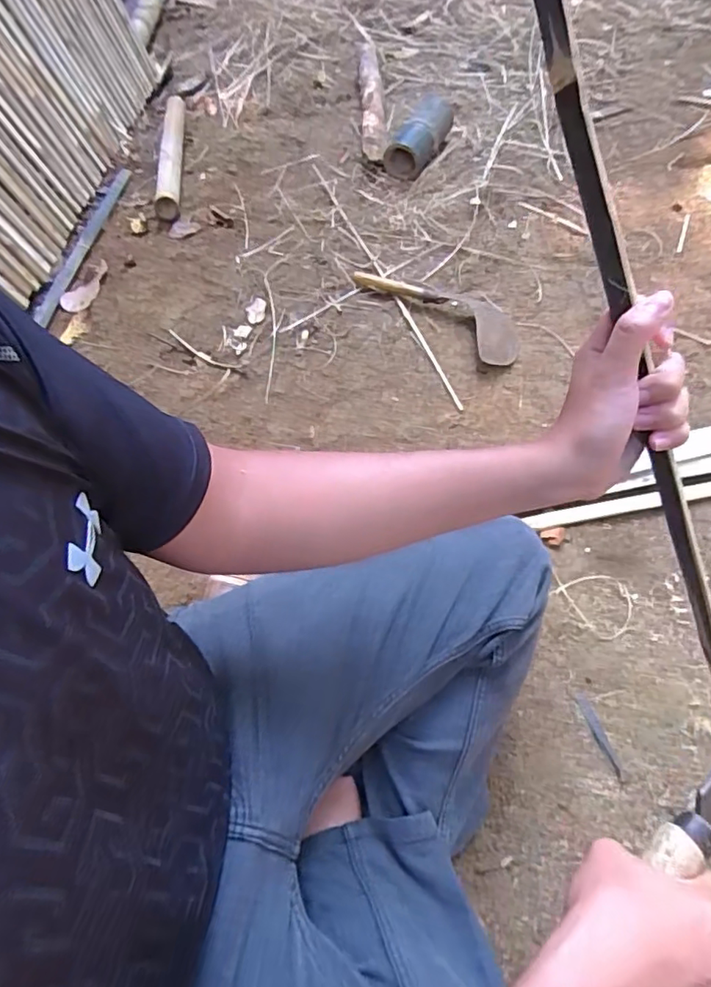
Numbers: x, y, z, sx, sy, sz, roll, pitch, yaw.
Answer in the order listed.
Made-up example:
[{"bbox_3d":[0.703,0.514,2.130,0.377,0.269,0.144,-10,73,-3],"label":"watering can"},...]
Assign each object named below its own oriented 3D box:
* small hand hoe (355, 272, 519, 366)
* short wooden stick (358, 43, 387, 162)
[{"bbox_3d":[0.172,-0.372,1.120,0.133,0.029,0.380,-40,64,-20],"label":"small hand hoe"},{"bbox_3d":[0.044,-1.151,1.626,0.065,0.061,0.728,-3,58,2],"label":"short wooden stick"}]

